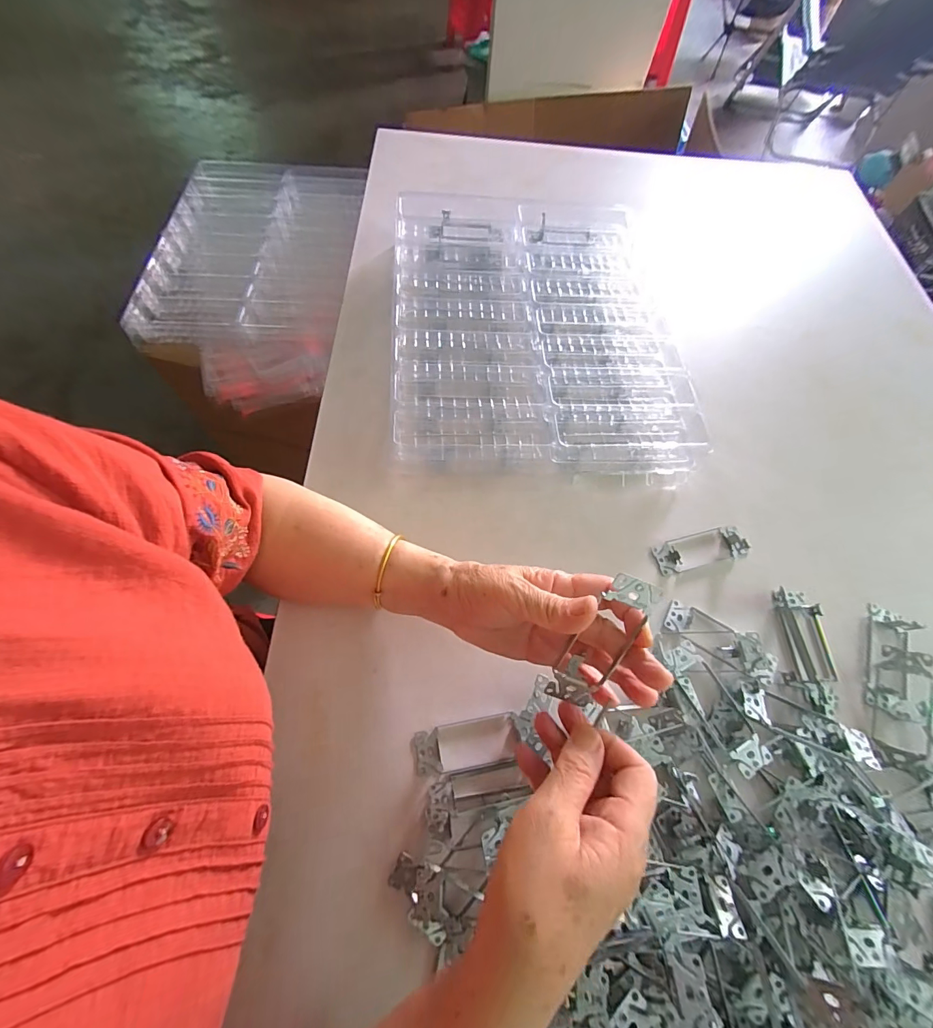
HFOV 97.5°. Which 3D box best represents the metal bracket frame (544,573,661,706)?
[{"bbox_3d":[0.089,0.087,0.273,0.033,0.105,0.010,24,24,7],"label":"metal bracket frame"}]

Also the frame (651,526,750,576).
[{"bbox_3d":[0.251,0.036,0.437,0.098,0.021,0.038,-10,67,-8],"label":"frame"}]

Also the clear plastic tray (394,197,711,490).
[{"bbox_3d":[0.086,-0.235,0.527,0.350,0.056,0.415,0,66,-4],"label":"clear plastic tray"}]

